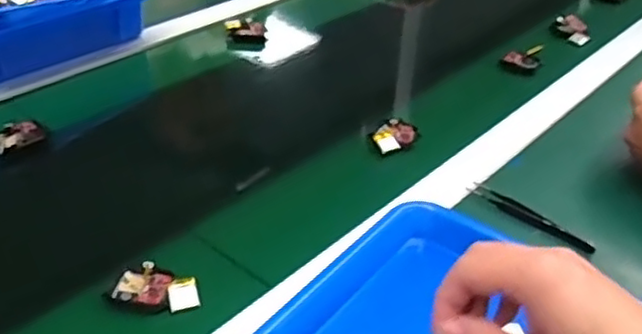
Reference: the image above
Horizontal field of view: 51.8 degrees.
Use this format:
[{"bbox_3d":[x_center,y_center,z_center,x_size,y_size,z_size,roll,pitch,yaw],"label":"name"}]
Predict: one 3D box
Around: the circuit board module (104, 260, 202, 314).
[{"bbox_3d":[-0.119,0.090,0.478,0.064,0.012,0.040,9,36,6],"label":"circuit board module"}]

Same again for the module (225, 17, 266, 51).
[{"bbox_3d":[-0.097,-0.172,0.862,0.049,0.042,0.019,7,36,4],"label":"module"}]

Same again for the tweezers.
[{"bbox_3d":[0.178,0.042,0.564,0.114,0.009,0.012,31,43,31],"label":"tweezers"}]

